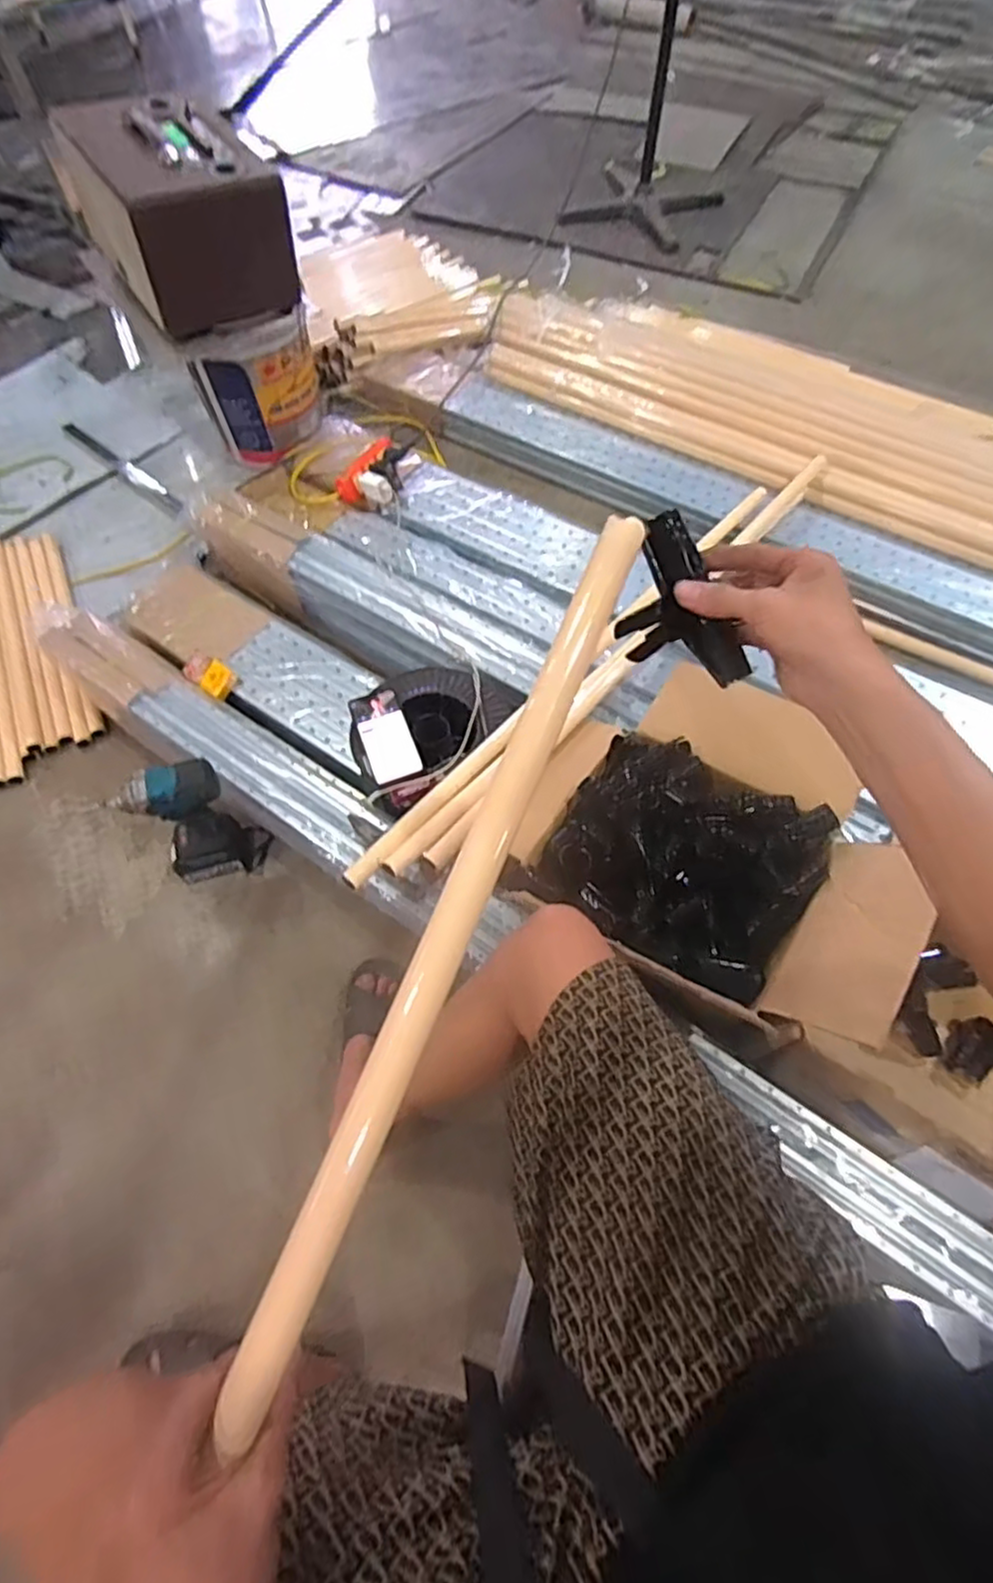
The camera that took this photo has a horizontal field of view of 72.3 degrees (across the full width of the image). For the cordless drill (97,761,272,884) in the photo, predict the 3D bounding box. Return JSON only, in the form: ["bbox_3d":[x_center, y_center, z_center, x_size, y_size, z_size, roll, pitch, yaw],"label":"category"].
[{"bbox_3d":[-0.458,0.052,1.036,0.156,0.242,0.077,-21,61,-11],"label":"cordless drill"}]

